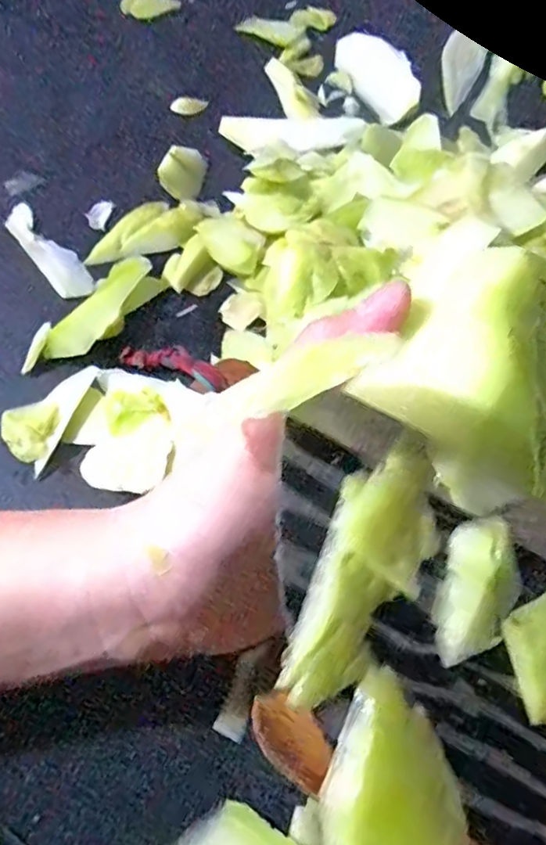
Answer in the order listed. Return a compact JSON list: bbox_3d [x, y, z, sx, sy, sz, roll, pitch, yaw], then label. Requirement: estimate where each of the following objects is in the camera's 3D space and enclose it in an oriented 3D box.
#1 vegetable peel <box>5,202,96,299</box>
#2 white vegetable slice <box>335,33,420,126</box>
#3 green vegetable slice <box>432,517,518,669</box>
[{"bbox_3d":[-0.134,-0.103,0.355,0.024,0.006,0.084,-34,66,-19],"label":"vegetable peel"},{"bbox_3d":[0.080,-0.269,0.456,0.043,0.010,0.095,-29,68,5],"label":"white vegetable slice"},{"bbox_3d":[0.045,0.037,0.133,0.017,0.005,0.034,33,64,-5],"label":"green vegetable slice"}]

